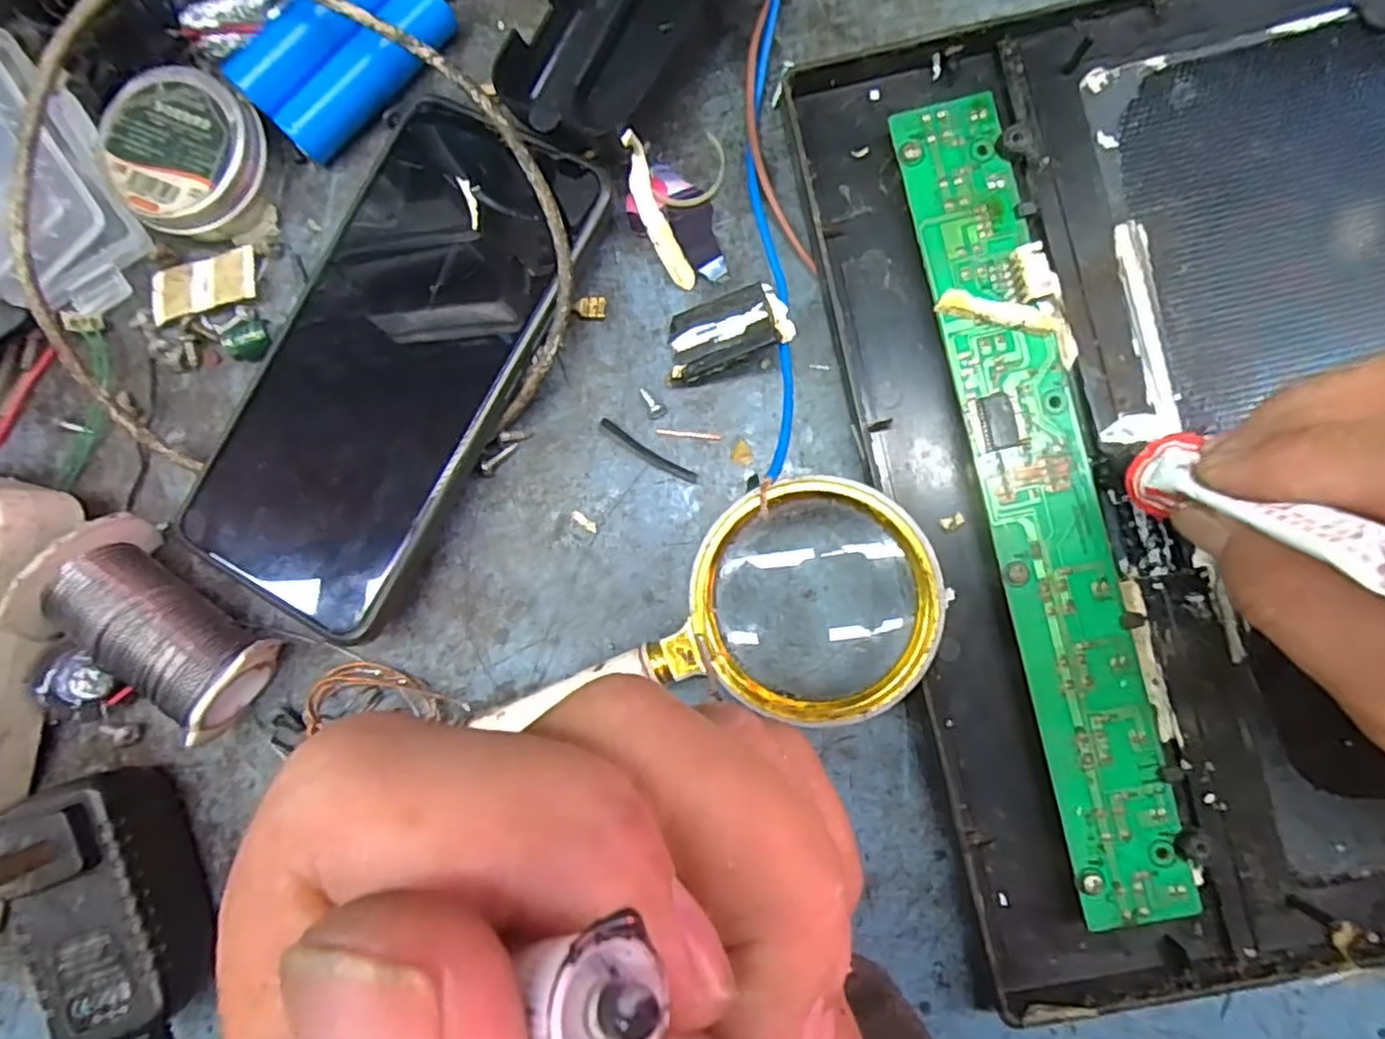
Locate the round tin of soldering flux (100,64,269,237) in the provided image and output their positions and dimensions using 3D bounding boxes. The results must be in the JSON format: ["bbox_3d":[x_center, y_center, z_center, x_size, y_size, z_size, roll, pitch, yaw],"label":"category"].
[{"bbox_3d":[-0.160,-0.117,0.234,0.047,0.021,0.049,0,86,4],"label":"round tin of soldering flux"}]

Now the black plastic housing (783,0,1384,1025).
[{"bbox_3d":[0.227,-0.036,0.205,0.345,0.018,0.280,-13,86,3],"label":"black plastic housing"}]

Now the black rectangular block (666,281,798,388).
[{"bbox_3d":[0.011,-0.056,0.219,0.039,0.009,0.025,-16,65,25],"label":"black rectangular block"}]

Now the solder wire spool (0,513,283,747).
[{"bbox_3d":[-0.161,0.034,0.217,0.069,0.034,0.041,41,90,6],"label":"solder wire spool"}]

